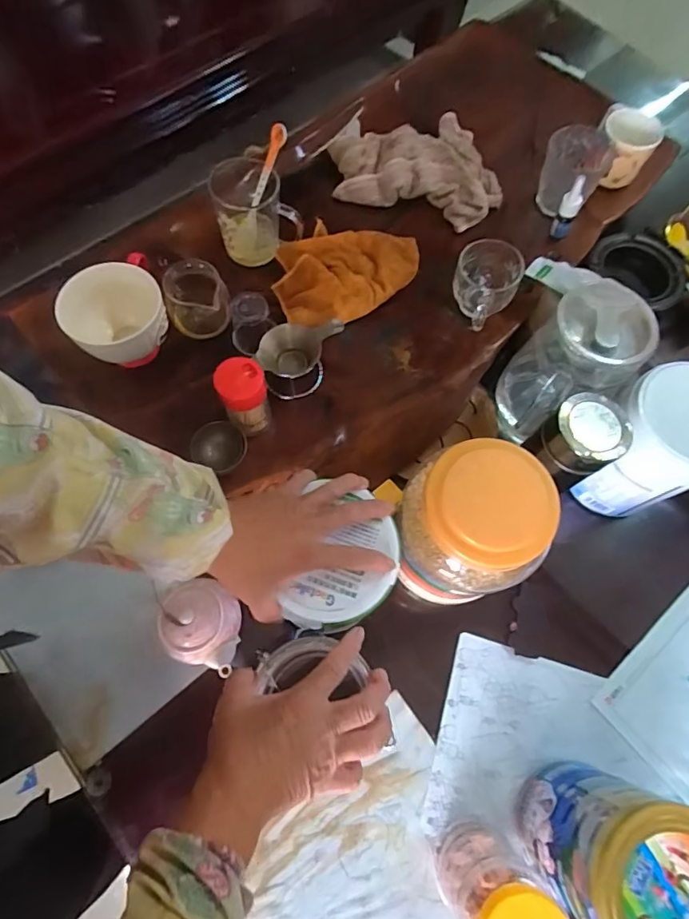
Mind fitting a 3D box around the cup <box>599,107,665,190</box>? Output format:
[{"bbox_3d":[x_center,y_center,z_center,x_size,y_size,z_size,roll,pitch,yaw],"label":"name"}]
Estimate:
[{"bbox_3d":[0.373,-0.417,0.677,0.075,0.069,0.071,1,69,-2],"label":"cup"}]

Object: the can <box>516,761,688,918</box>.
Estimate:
[{"bbox_3d":[0.242,0.355,0.445,0.115,0.193,0.116,1,69,-2],"label":"can"}]

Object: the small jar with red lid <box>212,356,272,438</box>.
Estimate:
[{"bbox_3d":[-0.109,-0.065,0.553,0.048,0.099,0.048,1,69,-2],"label":"small jar with red lid"}]

